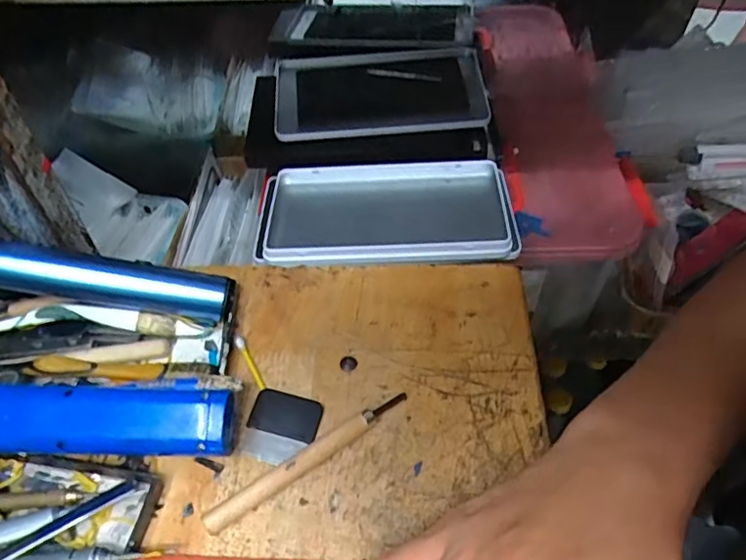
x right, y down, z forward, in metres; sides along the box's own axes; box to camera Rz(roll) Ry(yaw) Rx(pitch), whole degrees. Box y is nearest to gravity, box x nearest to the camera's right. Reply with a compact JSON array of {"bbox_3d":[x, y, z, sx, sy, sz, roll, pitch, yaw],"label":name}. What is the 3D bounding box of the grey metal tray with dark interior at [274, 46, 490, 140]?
[{"bbox_3d":[0.004,-0.160,0.515,0.180,0.023,0.097,-4,65,5],"label":"grey metal tray with dark interior"}]

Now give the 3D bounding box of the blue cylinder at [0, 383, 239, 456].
[{"bbox_3d":[-0.139,0.077,0.311,0.129,0.038,0.031,-2,50,1],"label":"blue cylinder"}]

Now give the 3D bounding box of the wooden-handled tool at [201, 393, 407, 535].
[{"bbox_3d":[-0.033,0.095,0.321,0.125,0.010,0.010,-29,55,-21],"label":"wooden-handled tool"}]

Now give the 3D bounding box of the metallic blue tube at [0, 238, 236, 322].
[{"bbox_3d":[-0.163,0.000,0.361,0.150,0.021,0.023,10,46,-16],"label":"metallic blue tube"}]

